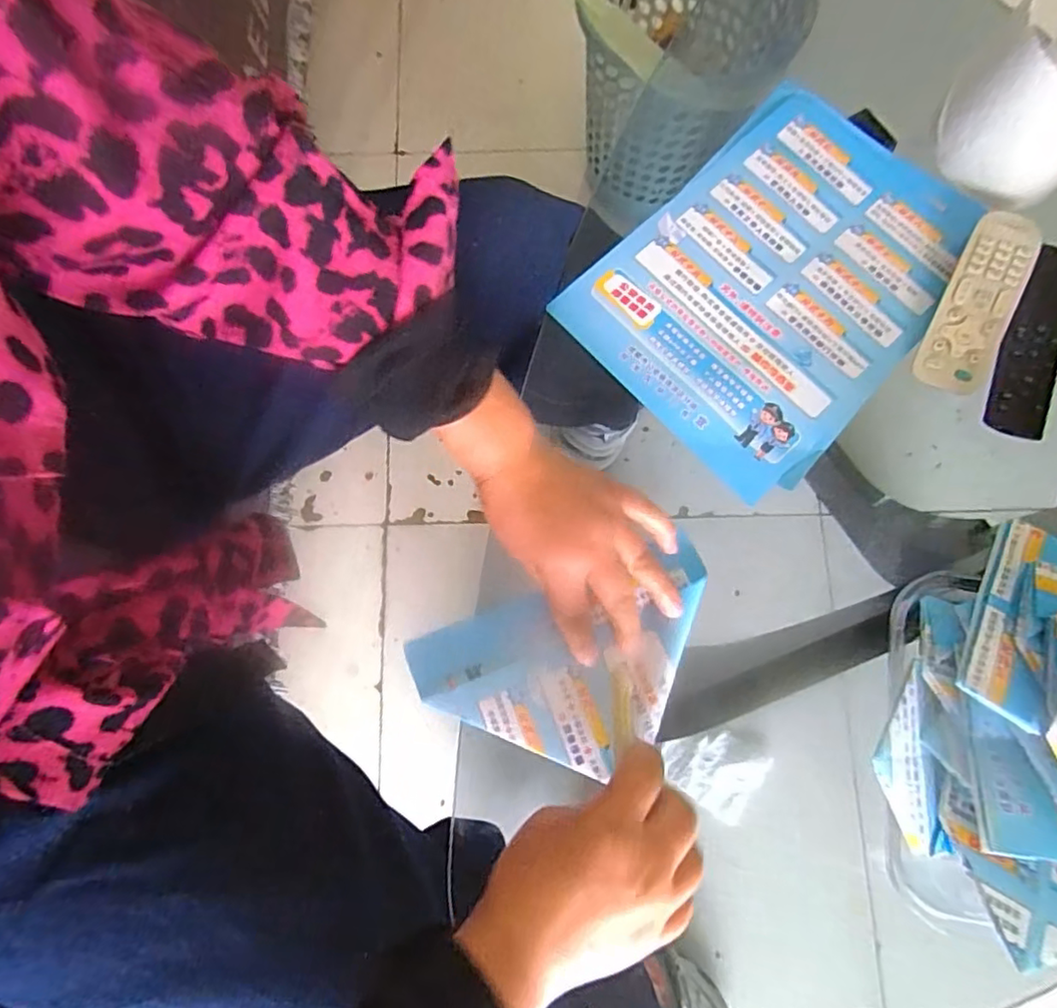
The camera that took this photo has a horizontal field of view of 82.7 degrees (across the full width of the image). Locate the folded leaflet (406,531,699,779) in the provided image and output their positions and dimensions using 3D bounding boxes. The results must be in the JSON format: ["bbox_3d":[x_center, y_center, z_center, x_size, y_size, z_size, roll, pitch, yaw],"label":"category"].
[{"bbox_3d":[0.034,0.111,0.392,0.197,0.017,0.115,-20,80,-3],"label":"folded leaflet"}]

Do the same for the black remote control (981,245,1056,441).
[{"bbox_3d":[0.354,-0.113,0.419,0.037,0.022,0.134,19,81,4],"label":"black remote control"}]

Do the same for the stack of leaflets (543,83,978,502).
[{"bbox_3d":[0.190,-0.170,0.449,0.209,0.016,0.289,43,83,7],"label":"stack of leaflets"}]

